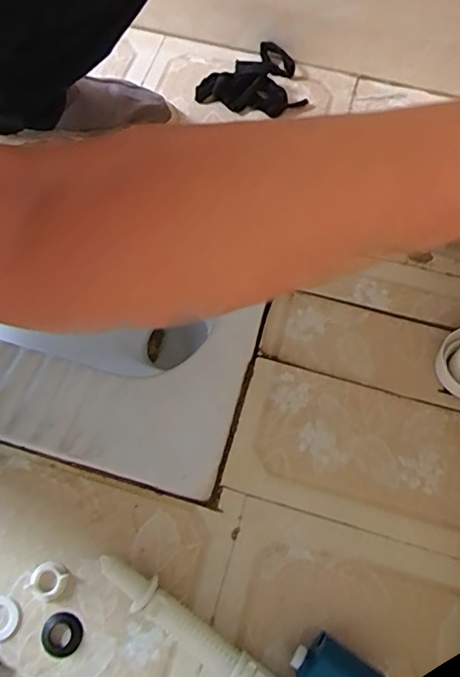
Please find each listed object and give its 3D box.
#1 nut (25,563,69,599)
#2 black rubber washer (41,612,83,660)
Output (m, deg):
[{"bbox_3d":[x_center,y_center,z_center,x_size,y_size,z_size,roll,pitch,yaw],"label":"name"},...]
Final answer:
[{"bbox_3d":[-0.173,0.229,0.482,0.032,0.011,0.030,0,66,-1],"label":"nut"},{"bbox_3d":[-0.153,0.270,0.462,0.036,0.009,0.034,0,66,-1],"label":"black rubber washer"}]

